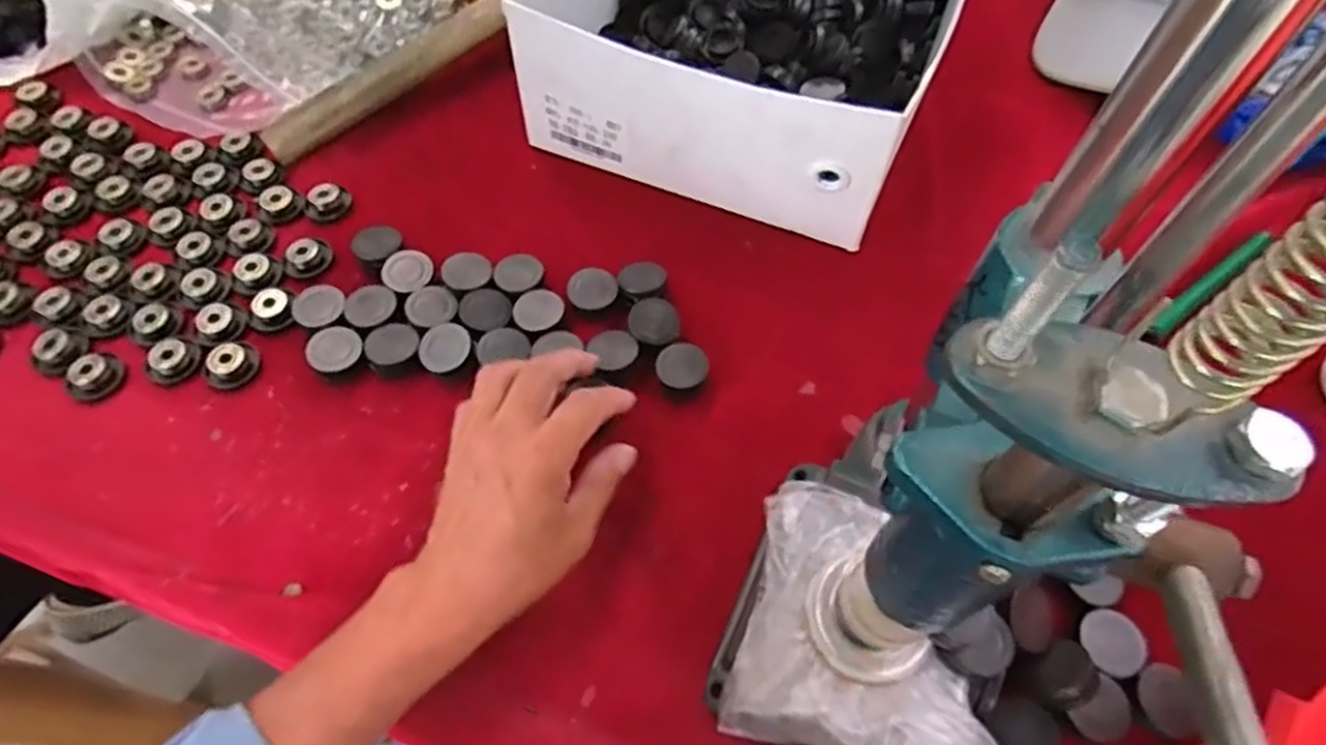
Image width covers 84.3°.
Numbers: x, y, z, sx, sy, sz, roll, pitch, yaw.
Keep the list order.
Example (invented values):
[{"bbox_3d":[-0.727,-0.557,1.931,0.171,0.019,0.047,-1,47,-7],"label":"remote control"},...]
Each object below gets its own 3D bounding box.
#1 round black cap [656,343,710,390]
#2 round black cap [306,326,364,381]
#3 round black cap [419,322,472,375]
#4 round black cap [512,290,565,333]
[{"bbox_3d":[0.012,-0.002,0.464,0.032,0.016,0.028,11,62,4],"label":"round black cap"},{"bbox_3d":[-0.206,-0.012,0.463,0.032,0.017,0.030,1,62,-1],"label":"round black cap"},{"bbox_3d":[-0.137,-0.016,0.459,0.033,0.008,0.033,-1,74,5],"label":"round black cap"},{"bbox_3d":[-0.081,-0.041,0.473,0.031,0.007,0.028,-23,65,-13],"label":"round black cap"}]

